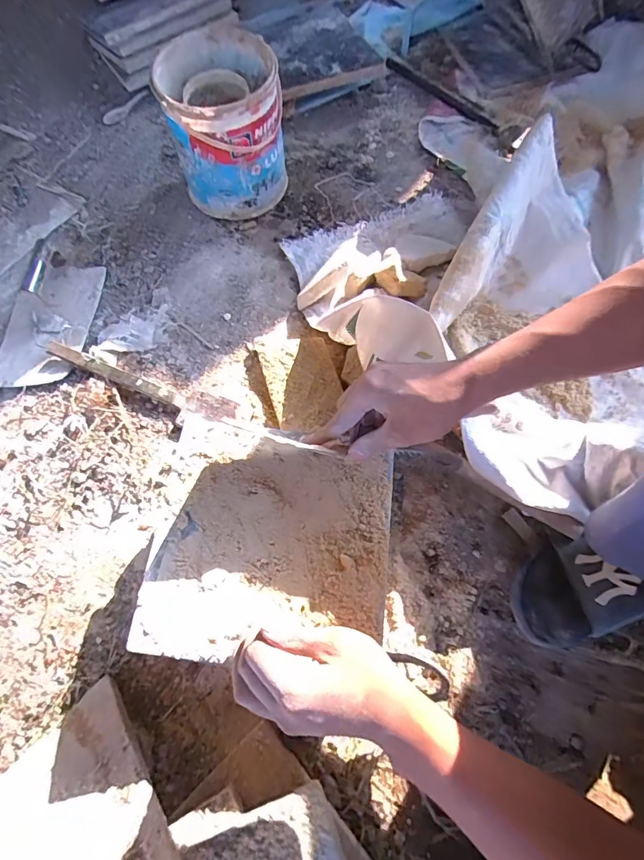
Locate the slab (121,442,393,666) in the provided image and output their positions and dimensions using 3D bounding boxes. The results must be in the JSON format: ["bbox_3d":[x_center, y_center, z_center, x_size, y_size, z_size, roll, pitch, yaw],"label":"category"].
[{"bbox_3d":[-0.048,0.111,0.423,0.218,0.011,0.206,7,69,4],"label":"slab"}]

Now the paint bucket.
[{"bbox_3d":[-0.149,-0.475,0.709,0.168,0.195,0.169,0,68,1],"label":"paint bucket"}]

